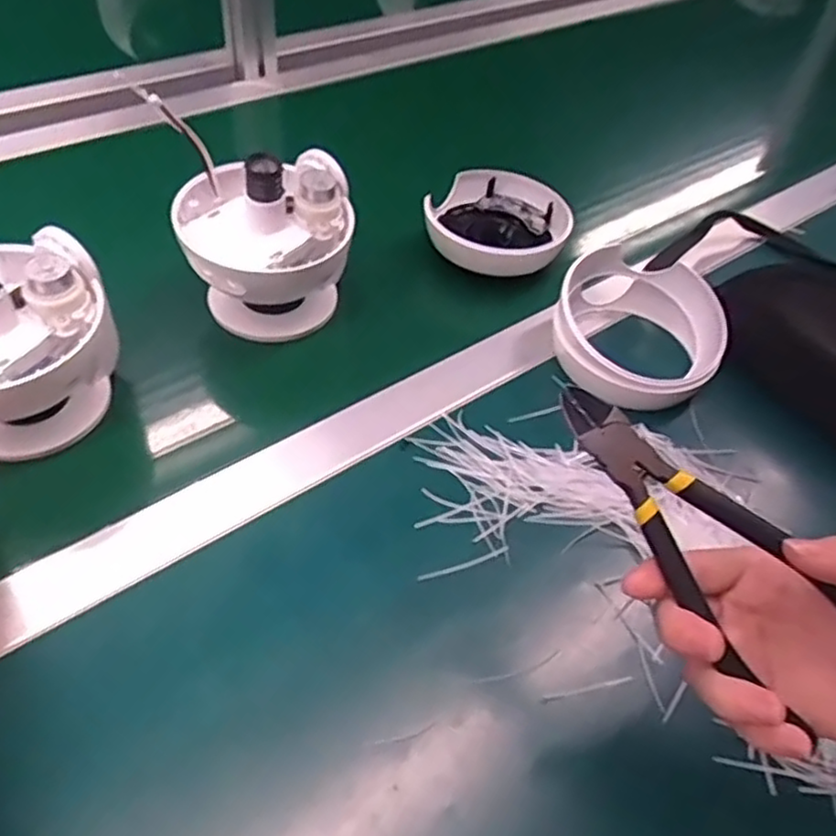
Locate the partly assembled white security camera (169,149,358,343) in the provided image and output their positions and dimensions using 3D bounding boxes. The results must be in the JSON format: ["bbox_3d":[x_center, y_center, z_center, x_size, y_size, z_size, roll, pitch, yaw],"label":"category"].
[{"bbox_3d":[-0.103,-0.120,0.484,0.114,0.110,0.098,-2,47,-9],"label":"partly assembled white security camera"}]

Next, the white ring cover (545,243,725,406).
[{"bbox_3d":[0.154,-0.060,0.502,0.111,0.056,0.111,22,48,13],"label":"white ring cover"}]

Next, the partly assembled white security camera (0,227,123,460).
[{"bbox_3d":[-0.235,-0.039,0.411,0.120,0.117,0.109,-27,55,-28],"label":"partly assembled white security camera"}]

